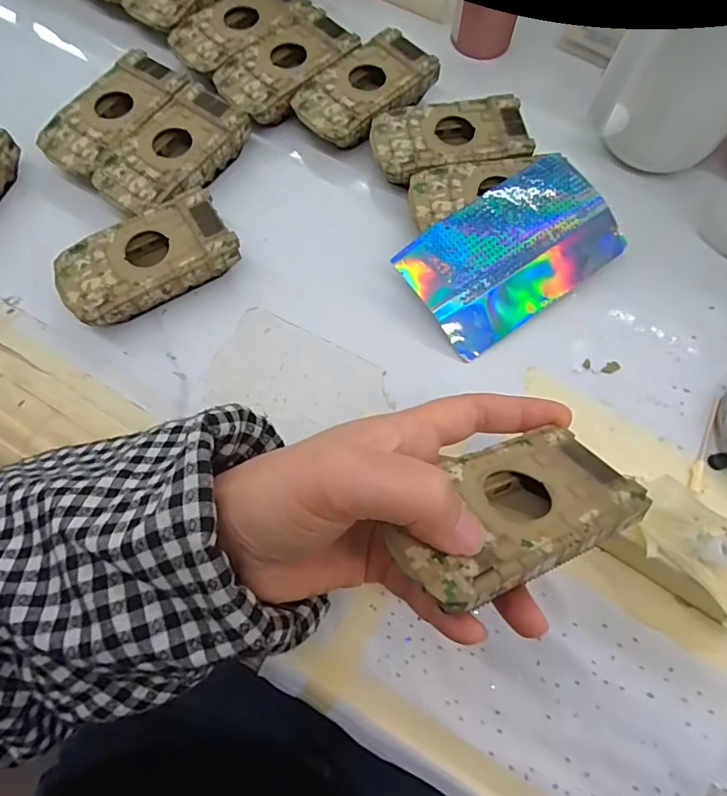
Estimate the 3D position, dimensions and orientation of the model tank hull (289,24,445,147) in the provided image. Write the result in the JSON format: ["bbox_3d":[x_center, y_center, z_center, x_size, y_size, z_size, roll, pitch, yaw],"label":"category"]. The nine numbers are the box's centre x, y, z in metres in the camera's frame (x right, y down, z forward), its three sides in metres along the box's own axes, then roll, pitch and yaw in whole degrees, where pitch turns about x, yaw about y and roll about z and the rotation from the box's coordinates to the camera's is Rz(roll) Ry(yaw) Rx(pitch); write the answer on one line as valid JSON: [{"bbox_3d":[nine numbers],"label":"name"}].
[{"bbox_3d":[0.001,-0.204,0.329,0.052,0.025,0.095,43,76,13],"label":"model tank hull"}]

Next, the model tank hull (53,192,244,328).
[{"bbox_3d":[-0.124,-0.078,0.282,0.095,0.026,0.051,-30,74,-10],"label":"model tank hull"}]

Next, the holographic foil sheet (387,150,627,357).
[{"bbox_3d":[0.086,-0.084,0.286,0.122,0.027,0.075,-36,75,-12],"label":"holographic foil sheet"}]

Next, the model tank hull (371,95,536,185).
[{"bbox_3d":[0.055,-0.162,0.315,0.095,0.026,0.052,-10,71,-4],"label":"model tank hull"}]

